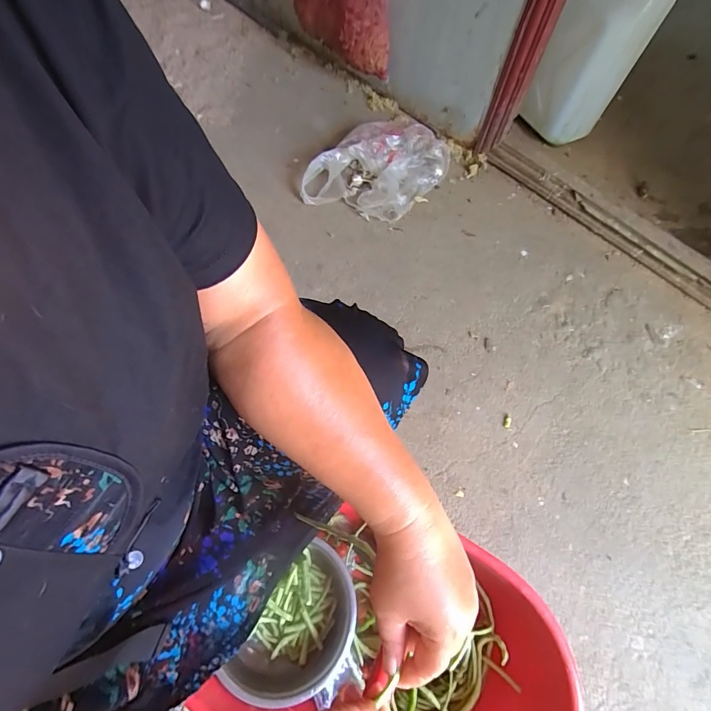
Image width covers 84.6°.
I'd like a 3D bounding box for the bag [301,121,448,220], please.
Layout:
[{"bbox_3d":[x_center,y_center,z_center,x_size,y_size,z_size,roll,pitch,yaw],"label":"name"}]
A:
[{"bbox_3d":[0.065,-0.485,1.013,0.261,0.079,0.395,43,72,13],"label":"bag"}]

